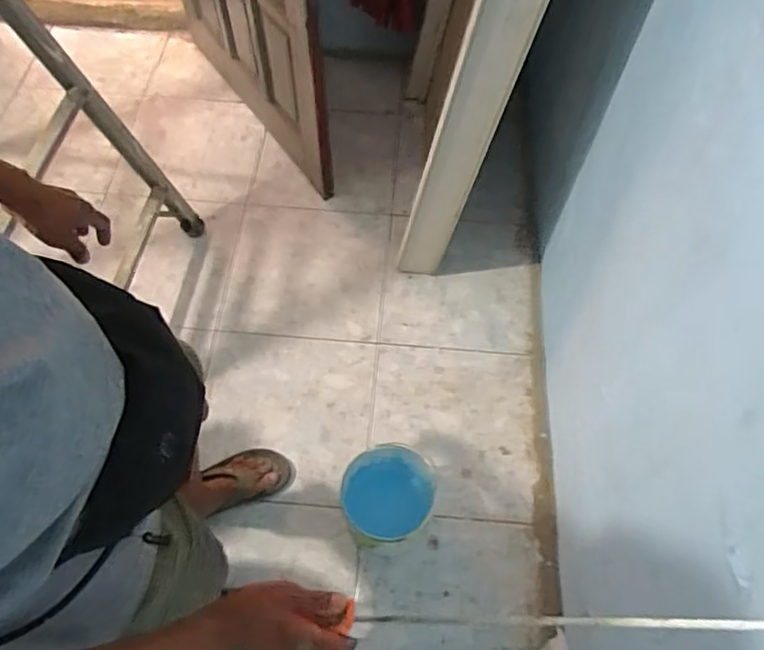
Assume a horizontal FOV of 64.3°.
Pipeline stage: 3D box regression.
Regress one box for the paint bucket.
[{"bbox_3d":[0.016,0.336,1.200,0.171,0.204,0.189,9,61,4],"label":"paint bucket"}]

